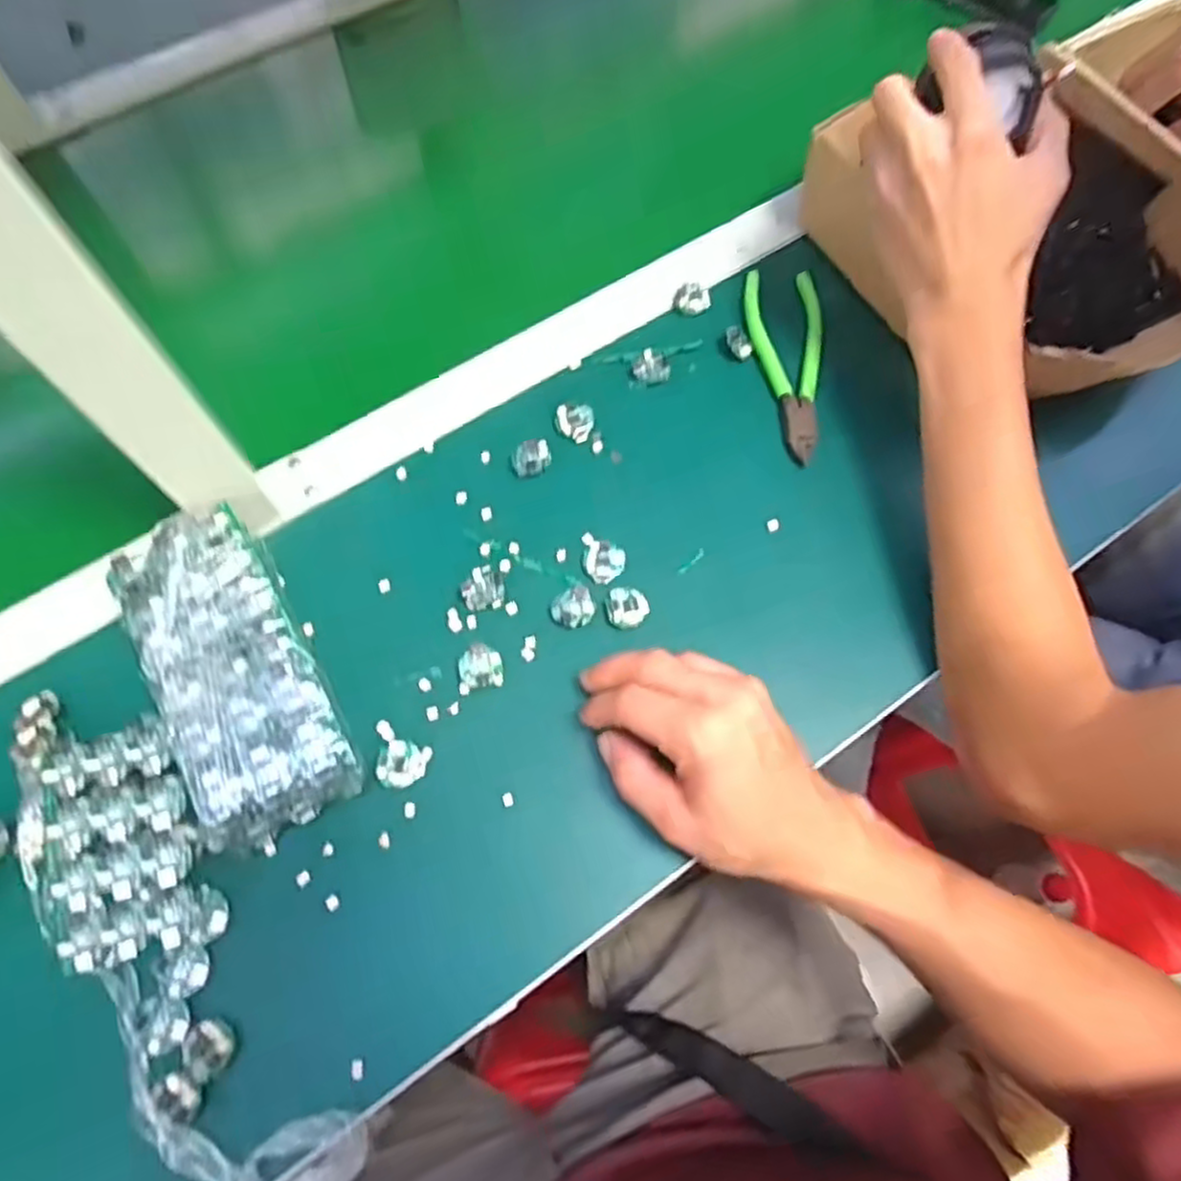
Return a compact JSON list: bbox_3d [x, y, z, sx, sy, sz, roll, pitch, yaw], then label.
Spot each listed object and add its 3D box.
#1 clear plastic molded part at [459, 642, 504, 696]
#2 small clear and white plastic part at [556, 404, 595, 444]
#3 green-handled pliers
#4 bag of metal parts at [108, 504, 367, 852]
[{"bbox_3d":[-0.064,0.043,0.421,0.025,0.009,0.026,-12,67,-4],"label":"clear plastic molded part"},{"bbox_3d":[-0.010,-0.113,0.483,0.025,0.007,0.024,29,70,13],"label":"small clear and white plastic part"},{"bbox_3d":[0.133,-0.153,0.489,0.050,0.006,0.150,-2,67,0],"label":"green-handled pliers"},{"bbox_3d":[-0.191,0.042,0.395,0.084,0.044,0.173,-25,69,-9],"label":"bag of metal parts"}]

